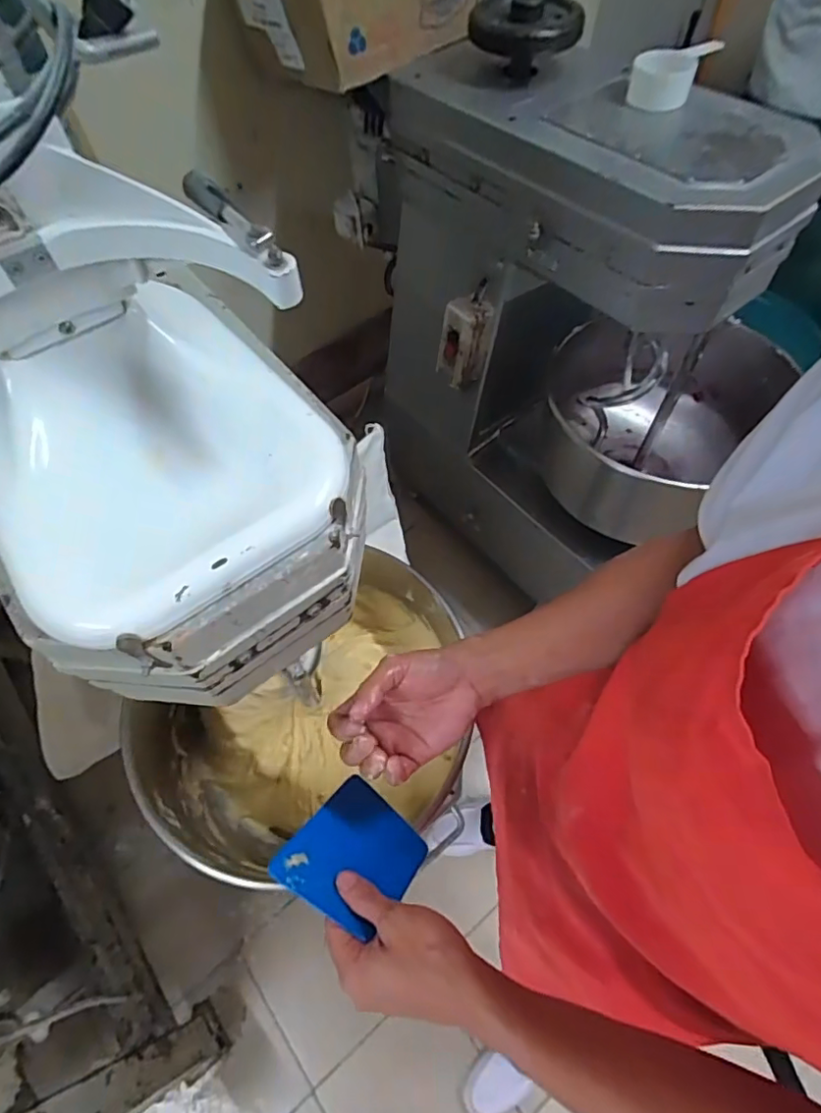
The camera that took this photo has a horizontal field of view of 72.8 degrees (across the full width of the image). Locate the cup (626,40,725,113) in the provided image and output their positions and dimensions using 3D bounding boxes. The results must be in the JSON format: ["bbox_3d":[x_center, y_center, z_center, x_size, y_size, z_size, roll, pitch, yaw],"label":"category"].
[{"bbox_3d":[0.373,-0.691,0.795,0.084,0.059,0.121,37,67,18],"label":"cup"}]

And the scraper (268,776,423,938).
[{"bbox_3d":[-0.043,0.239,0.448,0.093,0.007,0.119,33,24,15],"label":"scraper"}]

